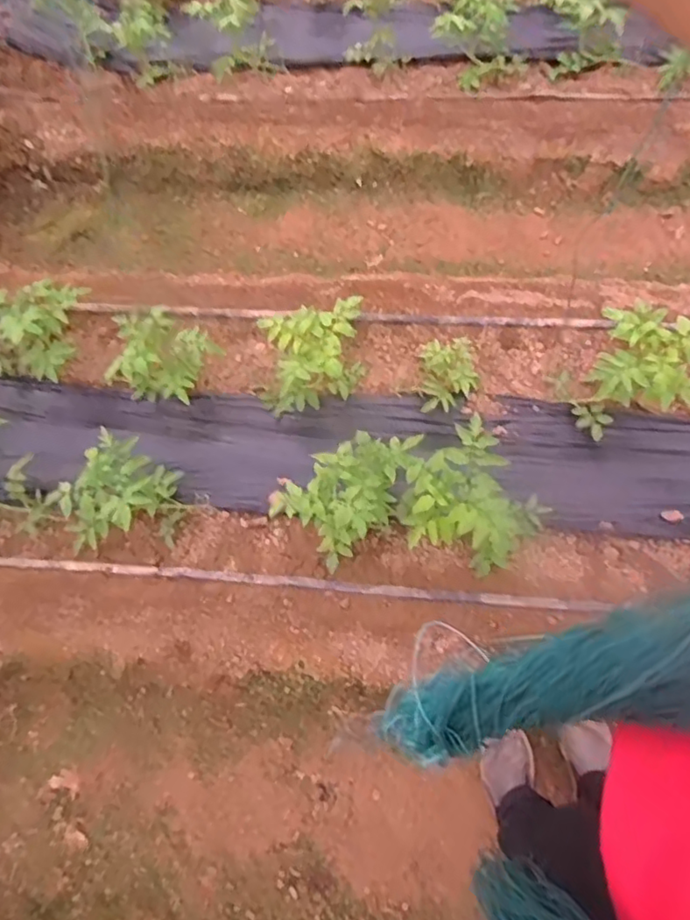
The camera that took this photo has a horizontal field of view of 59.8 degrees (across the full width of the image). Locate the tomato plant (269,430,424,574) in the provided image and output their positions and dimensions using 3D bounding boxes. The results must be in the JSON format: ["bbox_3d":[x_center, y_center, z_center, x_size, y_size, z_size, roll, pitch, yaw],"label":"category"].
[{"bbox_3d":[0.012,0.084,1.308,0.201,0.278,0.273,34,71,18],"label":"tomato plant"}]

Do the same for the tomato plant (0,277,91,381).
[{"bbox_3d":[-0.865,-0.348,1.614,0.312,0.235,0.248,12,66,11],"label":"tomato plant"}]

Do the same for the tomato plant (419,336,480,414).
[{"bbox_3d":[0.263,-0.210,1.477,0.148,0.130,0.176,-4,64,3],"label":"tomato plant"}]

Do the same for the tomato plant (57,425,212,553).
[{"bbox_3d":[-0.509,0.104,1.391,0.238,0.206,0.261,22,69,12],"label":"tomato plant"}]

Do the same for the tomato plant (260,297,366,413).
[{"bbox_3d":[-0.084,-0.254,1.490,0.271,0.208,0.235,-4,66,1],"label":"tomato plant"}]

